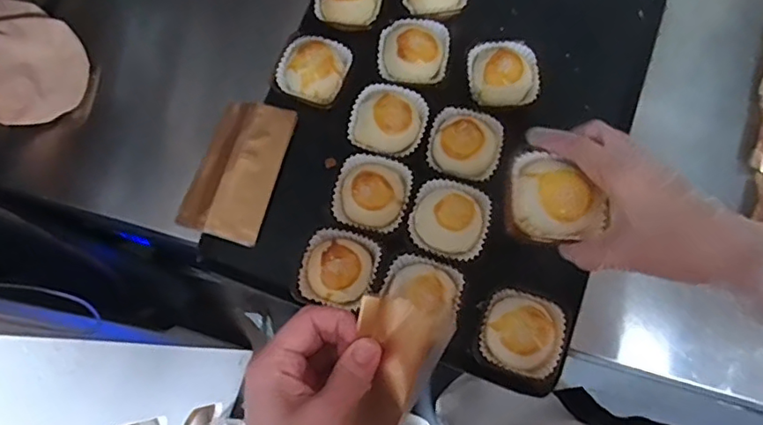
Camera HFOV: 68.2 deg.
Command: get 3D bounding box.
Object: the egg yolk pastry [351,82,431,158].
[{"bbox_3d":[0.007,-0.091,0.529,0.069,0.021,0.072,0,76,0],"label":"egg yolk pastry"}]

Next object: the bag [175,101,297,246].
[{"bbox_3d":[-0.138,-0.043,0.543,0.074,0.020,0.134,16,76,4],"label":"bag"}]

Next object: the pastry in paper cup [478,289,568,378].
[{"bbox_3d":[0.120,0.100,0.470,0.068,0.025,0.065,0,76,0],"label":"pastry in paper cup"}]

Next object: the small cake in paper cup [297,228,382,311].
[{"bbox_3d":[-0.038,0.046,0.492,0.068,0.028,0.063,12,76,3],"label":"small cake in paper cup"}]

